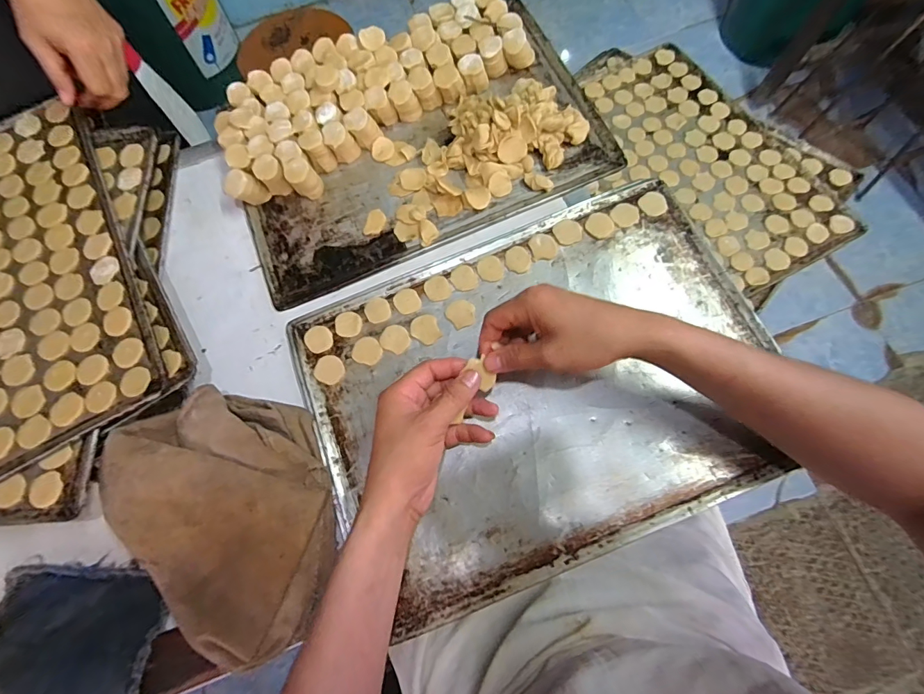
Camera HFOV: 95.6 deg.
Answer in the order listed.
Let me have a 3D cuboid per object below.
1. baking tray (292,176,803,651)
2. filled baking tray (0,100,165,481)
[{"bbox_3d":[0.076,0.031,0.430,0.449,0.032,0.333,-22,75,-4],"label":"baking tray"},{"bbox_3d":[-0.541,-0.064,0.469,0.327,0.011,0.442,-29,73,-3],"label":"filled baking tray"}]

